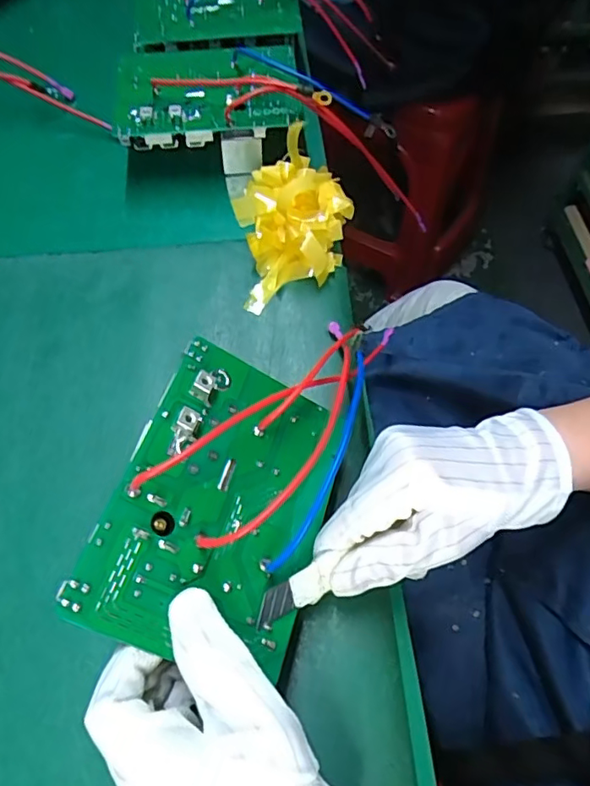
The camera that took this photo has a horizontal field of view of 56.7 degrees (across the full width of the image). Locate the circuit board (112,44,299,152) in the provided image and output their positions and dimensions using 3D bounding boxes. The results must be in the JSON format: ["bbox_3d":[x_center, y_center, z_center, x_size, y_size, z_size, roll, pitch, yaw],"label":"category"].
[{"bbox_3d":[-0.075,-0.261,0.463,0.157,0.036,0.112,-6,64,0],"label":"circuit board"}]

